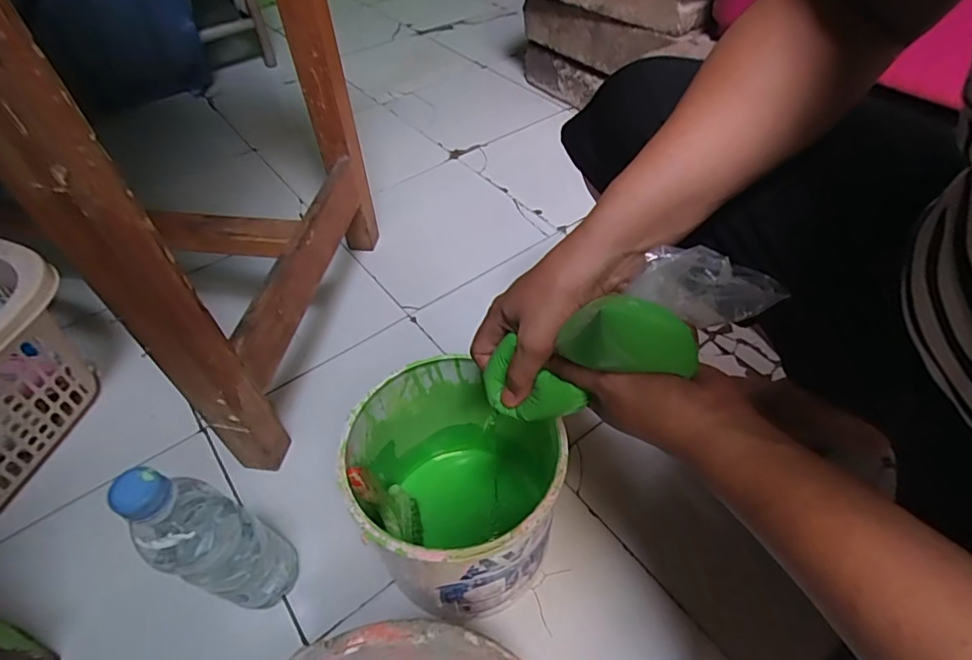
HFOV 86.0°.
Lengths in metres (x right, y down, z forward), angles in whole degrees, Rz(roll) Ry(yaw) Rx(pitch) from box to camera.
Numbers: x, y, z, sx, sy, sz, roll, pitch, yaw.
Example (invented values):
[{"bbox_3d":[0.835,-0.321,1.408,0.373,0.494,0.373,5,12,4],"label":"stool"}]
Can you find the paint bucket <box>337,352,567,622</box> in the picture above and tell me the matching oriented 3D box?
[{"bbox_3d":[-0.030,0.156,0.481,0.156,0.189,0.179,-33,54,-23],"label":"paint bucket"}]

